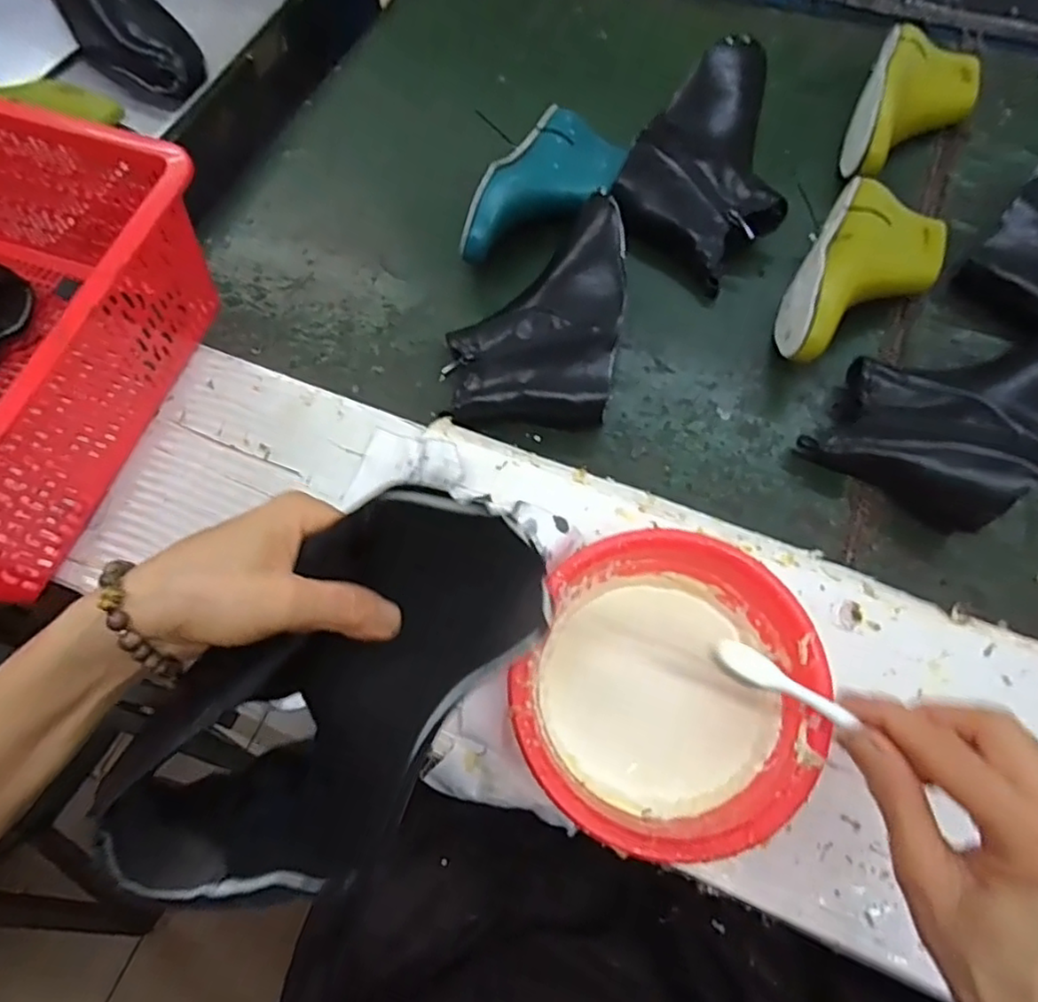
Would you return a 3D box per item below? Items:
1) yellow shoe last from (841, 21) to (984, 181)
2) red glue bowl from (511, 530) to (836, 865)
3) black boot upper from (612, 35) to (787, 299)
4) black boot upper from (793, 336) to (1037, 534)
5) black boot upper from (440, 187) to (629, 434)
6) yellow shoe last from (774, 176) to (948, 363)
[{"bbox_3d":[0.417,-0.420,0.668,0.106,0.054,0.222,25,70,12],"label":"yellow shoe last"},{"bbox_3d":[0.096,0.125,0.417,0.176,0.075,0.183,-1,67,1],"label":"red glue bowl"},{"bbox_3d":[0.208,-0.349,0.661,0.158,0.089,0.239,31,70,14],"label":"black boot upper"},{"bbox_3d":[0.378,-0.090,0.534,0.171,0.089,0.219,34,70,15],"label":"black boot upper"},{"bbox_3d":[0.019,-0.174,0.594,0.152,0.065,0.234,11,66,6],"label":"black boot upper"},{"bbox_3d":[0.314,-0.198,0.590,0.109,0.081,0.216,28,70,13],"label":"yellow shoe last"}]

